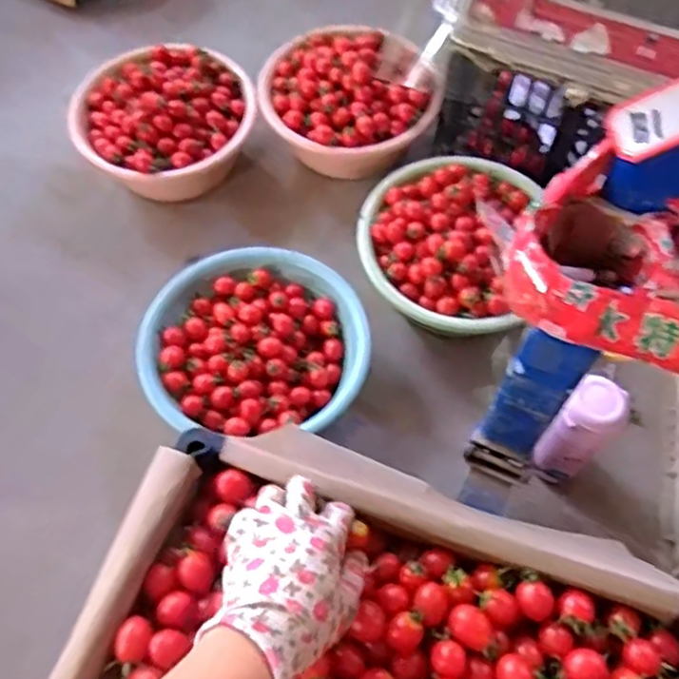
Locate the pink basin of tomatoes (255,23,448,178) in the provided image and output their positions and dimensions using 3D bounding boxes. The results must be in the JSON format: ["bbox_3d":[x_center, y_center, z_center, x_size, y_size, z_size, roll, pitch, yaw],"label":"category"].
[{"bbox_3d":[0.013,-0.340,1.015,0.245,0.137,0.233,-10,60,-4],"label":"pink basin of tomatoes"}]

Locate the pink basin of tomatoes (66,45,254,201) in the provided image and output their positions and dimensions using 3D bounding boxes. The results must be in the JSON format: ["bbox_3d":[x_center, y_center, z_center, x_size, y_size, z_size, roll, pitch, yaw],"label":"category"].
[{"bbox_3d":[-0.248,-0.313,1.003,0.245,0.126,0.229,-1,60,1],"label":"pink basin of tomatoes"}]

